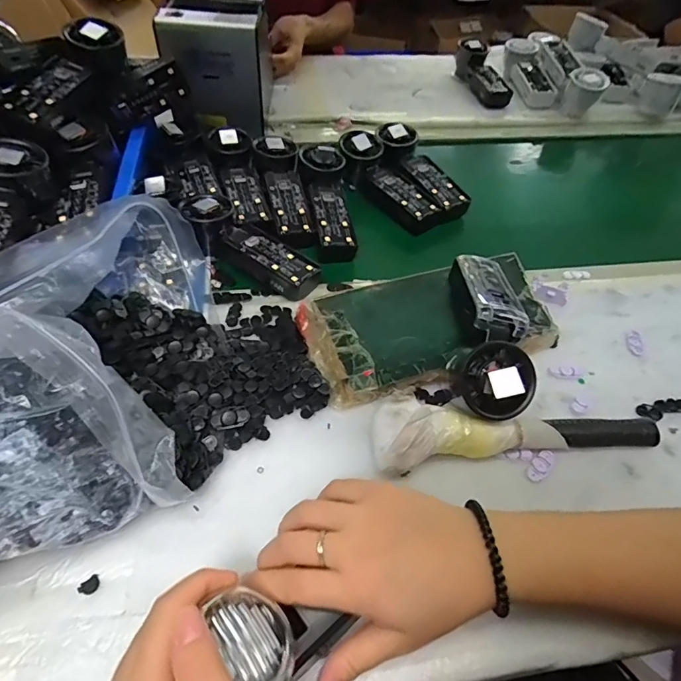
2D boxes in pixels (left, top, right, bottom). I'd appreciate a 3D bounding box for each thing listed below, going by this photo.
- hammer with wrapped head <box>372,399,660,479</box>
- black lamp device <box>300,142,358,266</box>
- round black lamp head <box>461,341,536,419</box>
[{"bbox_3d":[0.137,0.067,0.346,0.224,0.037,0.049,-6,51,-7],"label":"hammer with wrapped head"},{"bbox_3d":[-0.013,-0.164,0.519,0.047,0.033,0.153,-5,68,-7],"label":"black lamp device"},{"bbox_3d":[0.119,0.031,0.338,0.055,0.032,0.055,33,88,24],"label":"round black lamp head"}]

